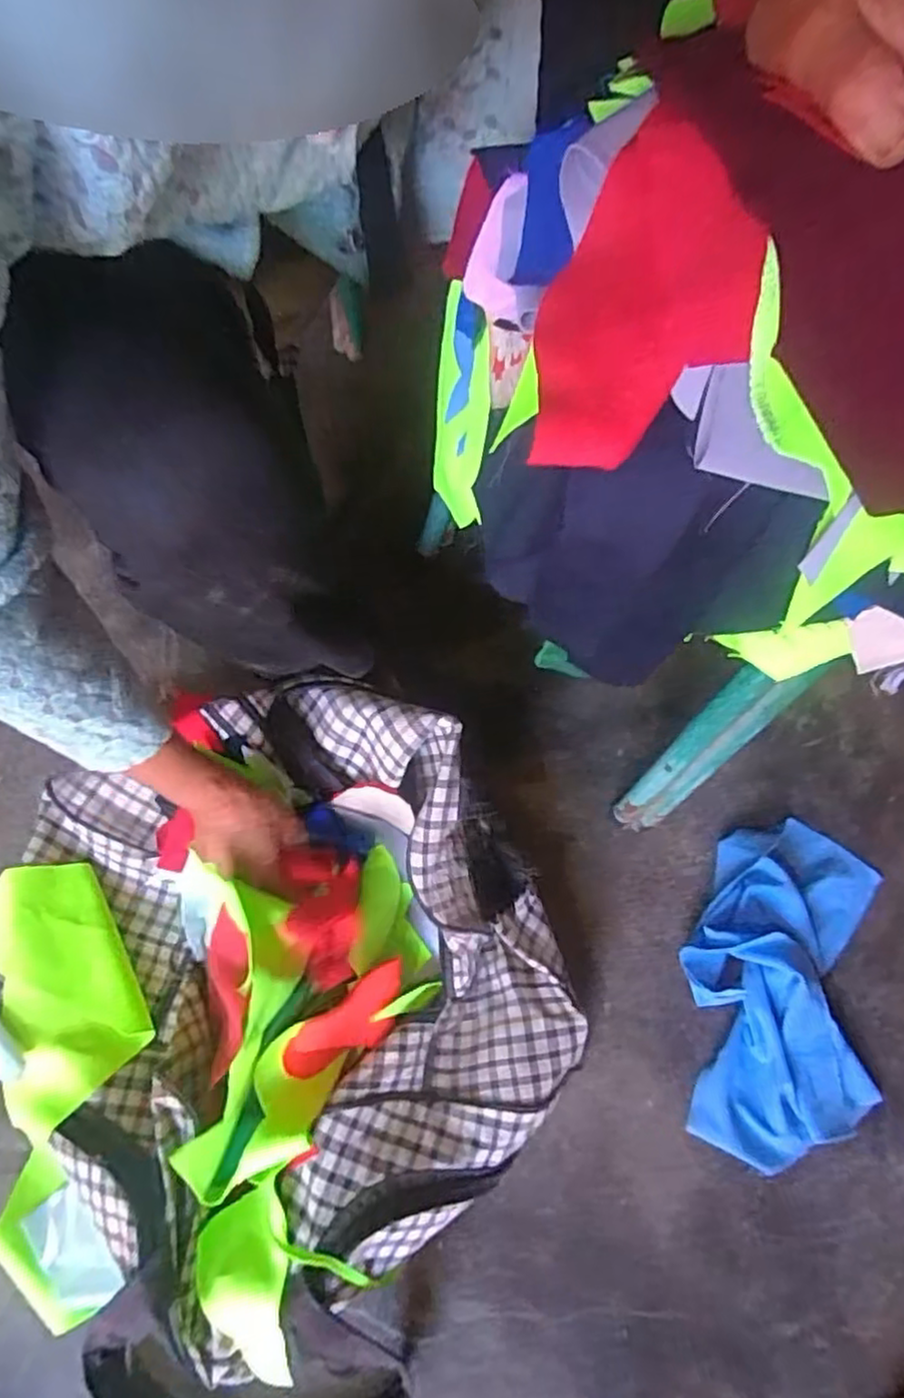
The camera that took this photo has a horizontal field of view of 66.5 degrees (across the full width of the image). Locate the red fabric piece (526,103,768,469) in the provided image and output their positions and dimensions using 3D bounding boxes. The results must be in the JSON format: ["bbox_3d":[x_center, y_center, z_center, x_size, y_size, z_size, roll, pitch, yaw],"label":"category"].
[{"bbox_3d":[0.074,-0.156,0.264,0.080,0.010,0.133,10,89,26],"label":"red fabric piece"}]

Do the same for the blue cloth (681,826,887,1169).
[{"bbox_3d":[0.289,0.249,0.606,0.160,0.033,0.278,14,71,3],"label":"blue cloth"}]

